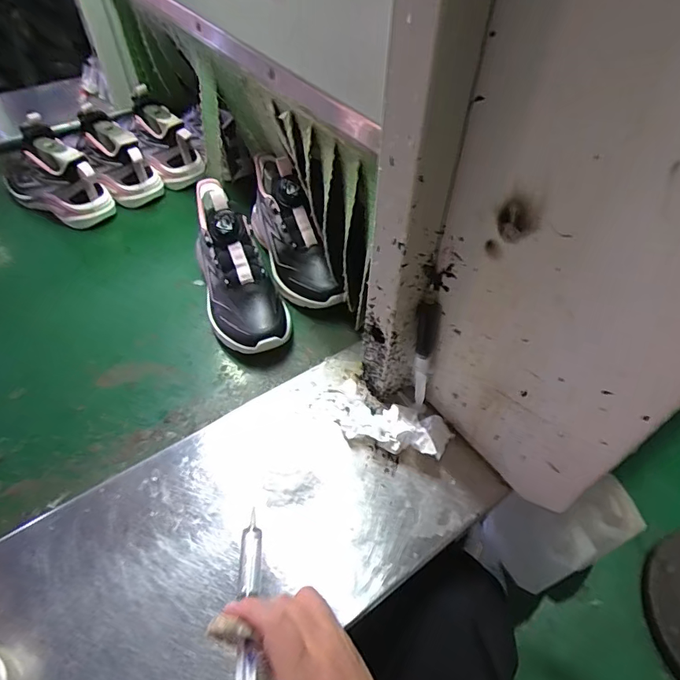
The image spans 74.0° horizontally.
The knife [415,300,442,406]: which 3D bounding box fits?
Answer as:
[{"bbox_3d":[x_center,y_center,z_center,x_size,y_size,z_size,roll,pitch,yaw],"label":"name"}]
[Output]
[{"bbox_3d":[0.082,0.017,0.451,0.022,0.132,0.026,7,49,3],"label":"knife"}]

